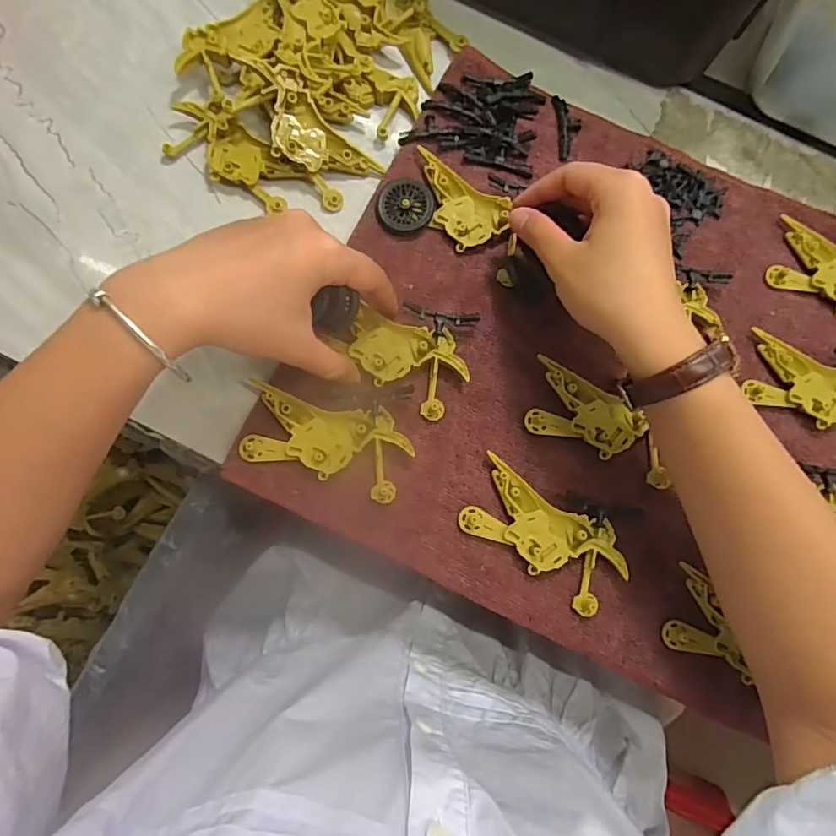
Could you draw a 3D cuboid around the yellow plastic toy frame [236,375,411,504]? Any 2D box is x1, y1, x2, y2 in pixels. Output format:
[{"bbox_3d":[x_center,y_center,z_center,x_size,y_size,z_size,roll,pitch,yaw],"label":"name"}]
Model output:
[{"bbox_3d":[-0.056,0.014,0.314,0.100,0.009,0.049,18,82,0],"label":"yellow plastic toy frame"}]

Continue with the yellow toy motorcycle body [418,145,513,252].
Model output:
[{"bbox_3d":[0.024,-0.142,0.342,0.071,0.006,0.045,31,82,2],"label":"yellow toy motorcycle body"}]

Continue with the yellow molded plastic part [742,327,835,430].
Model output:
[{"bbox_3d":[0.267,-0.017,0.339,0.101,0.012,0.047,26,82,2],"label":"yellow molded plastic part"}]

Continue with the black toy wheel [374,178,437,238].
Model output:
[{"bbox_3d":[-0.009,-0.141,0.341,0.038,0.006,0.037,0,82,-2],"label":"black toy wheel"}]

